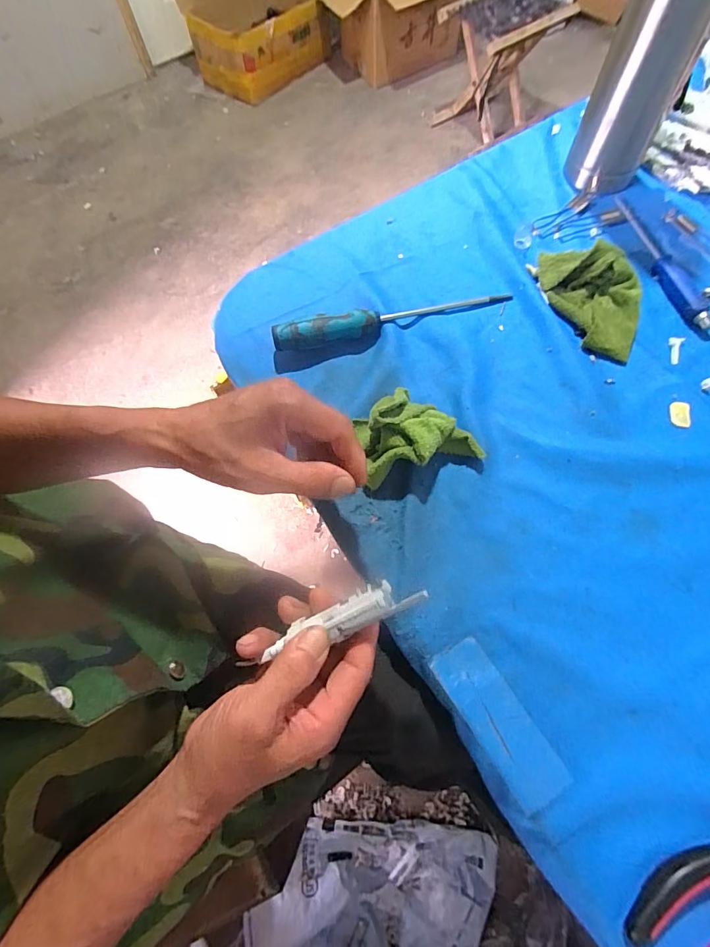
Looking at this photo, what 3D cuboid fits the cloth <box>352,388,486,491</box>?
[{"bbox_3d":[0.049,-0.036,0.378,0.099,0.048,0.078,-20,68,-5],"label":"cloth"}]

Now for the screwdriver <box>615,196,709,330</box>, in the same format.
[{"bbox_3d":[0.324,-0.232,0.462,0.024,0.015,0.196,-13,68,-3],"label":"screwdriver"}]

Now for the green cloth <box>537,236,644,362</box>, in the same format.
[{"bbox_3d":[0.245,-0.182,0.434,0.080,0.035,0.137,-26,69,-8],"label":"green cloth"}]

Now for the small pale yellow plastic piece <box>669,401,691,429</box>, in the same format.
[{"bbox_3d":[0.300,-0.054,0.400,0.018,0.004,0.027,9,71,5],"label":"small pale yellow plastic piece"}]

